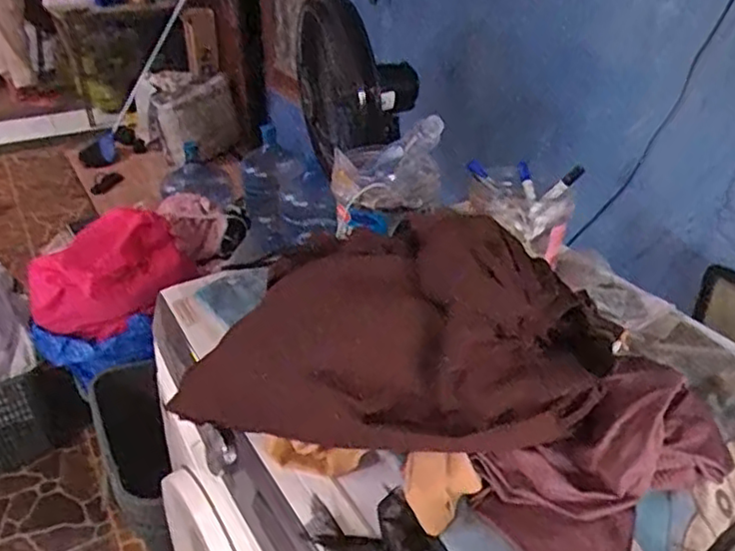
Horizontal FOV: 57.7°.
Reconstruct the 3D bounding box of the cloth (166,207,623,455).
[{"bbox_3d":[0.013,0.057,0.679,0.422,0.178,0.221,10,32,16],"label":"cloth"}]

